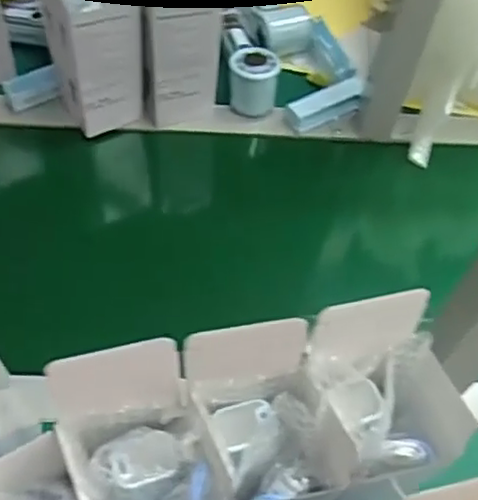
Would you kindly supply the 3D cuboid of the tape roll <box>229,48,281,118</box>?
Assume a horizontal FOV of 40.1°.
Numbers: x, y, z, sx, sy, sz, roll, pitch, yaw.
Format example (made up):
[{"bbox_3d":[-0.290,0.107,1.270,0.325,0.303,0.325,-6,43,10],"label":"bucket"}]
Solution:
[{"bbox_3d":[0.017,-0.197,0.769,0.057,0.060,0.049,4,56,-2],"label":"tape roll"}]

